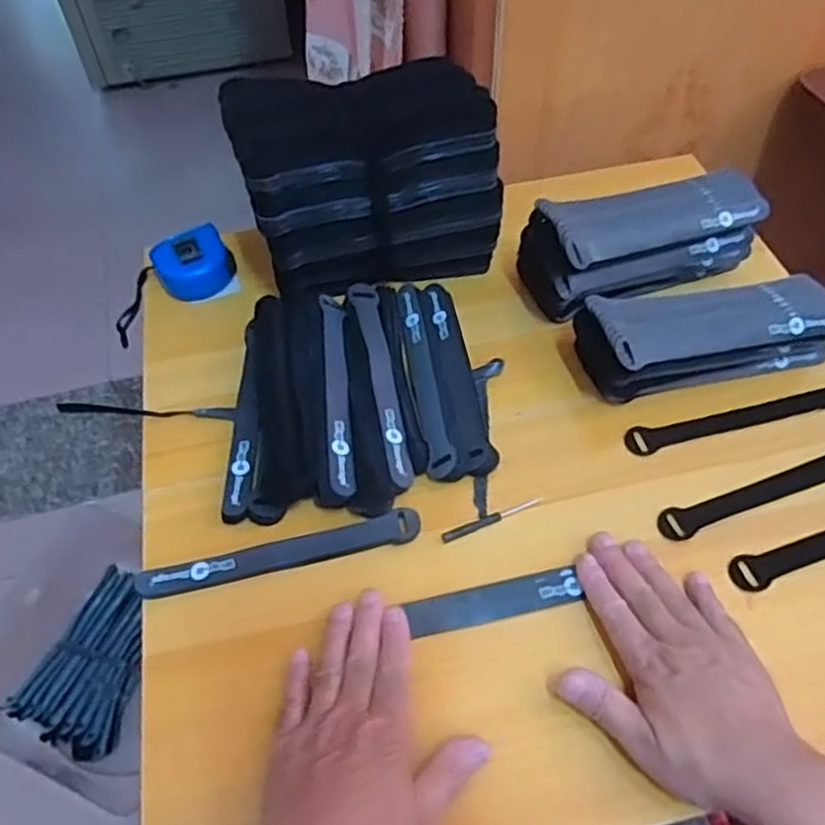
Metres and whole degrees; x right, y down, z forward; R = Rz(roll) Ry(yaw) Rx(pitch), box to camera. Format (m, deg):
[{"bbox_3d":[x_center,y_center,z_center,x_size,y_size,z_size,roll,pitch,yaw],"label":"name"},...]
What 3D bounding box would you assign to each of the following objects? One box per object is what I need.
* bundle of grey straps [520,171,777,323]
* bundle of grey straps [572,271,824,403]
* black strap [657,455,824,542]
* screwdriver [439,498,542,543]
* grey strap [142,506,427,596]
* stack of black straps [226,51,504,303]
[{"bbox_3d":[0.206,-0.154,0.634,0.209,0.090,0.083,-19,55,-12],"label":"bundle of grey straps"},{"bbox_3d":[0.243,-0.066,0.586,0.210,0.060,0.078,-12,54,-7],"label":"bundle of grey straps"},{"bbox_3d":[0.276,0.054,0.535,0.199,0.010,0.024,-19,47,-10],"label":"black strap"},{"bbox_3d":[0.058,0.079,0.524,0.080,0.005,0.008,-22,56,-14],"label":"screwdriver"},{"bbox_3d":[-0.094,0.102,0.509,0.199,0.012,0.024,-11,54,-7],"label":"grey strap"},{"bbox_3d":[-0.036,-0.196,0.611,0.209,0.167,0.094,-11,54,-6],"label":"stack of black straps"}]

